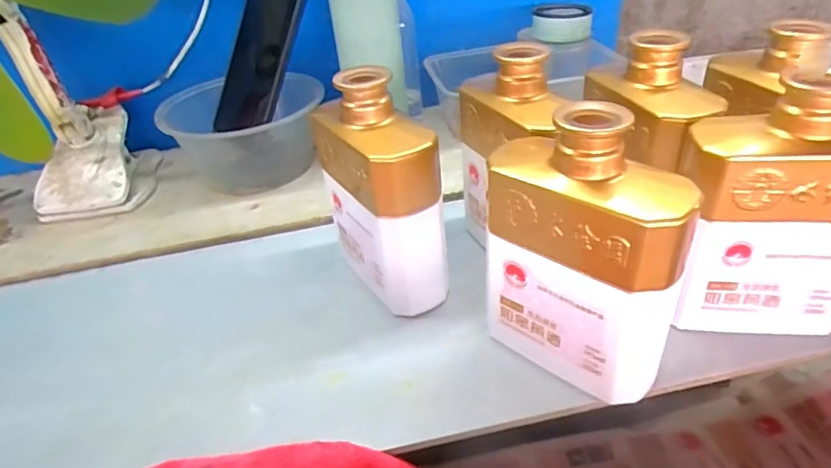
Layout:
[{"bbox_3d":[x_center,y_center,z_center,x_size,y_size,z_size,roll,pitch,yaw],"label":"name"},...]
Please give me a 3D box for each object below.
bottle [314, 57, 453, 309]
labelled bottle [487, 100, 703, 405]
[{"bbox_3d":[-0.027,-0.029,0.373,0.048,0.151,0.104,-28,45,-27],"label":"bottle"},{"bbox_3d":[0.090,0.013,0.301,0.112,0.153,0.045,26,48,32],"label":"labelled bottle"}]

